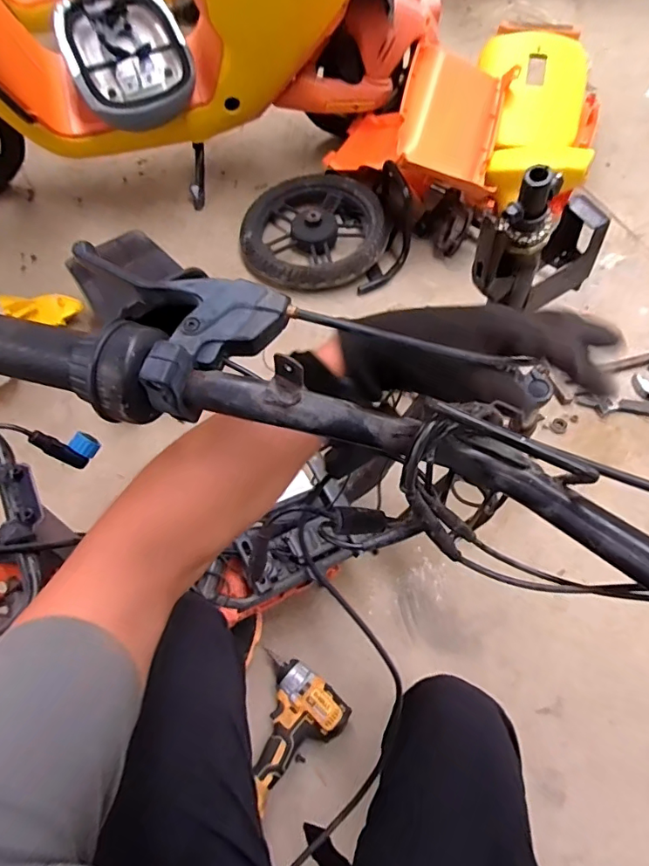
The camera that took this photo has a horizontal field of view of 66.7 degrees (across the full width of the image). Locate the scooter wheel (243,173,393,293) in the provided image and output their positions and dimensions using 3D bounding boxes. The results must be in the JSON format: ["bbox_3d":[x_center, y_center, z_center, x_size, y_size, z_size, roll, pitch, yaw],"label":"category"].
[{"bbox_3d":[-0.025,-0.518,1.279,0.353,0.077,0.369,0,62,0],"label":"scooter wheel"}]

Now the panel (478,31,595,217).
[{"bbox_3d":[0.565,-0.832,1.284,0.286,0.131,0.562,8,63,2],"label":"panel"}]

